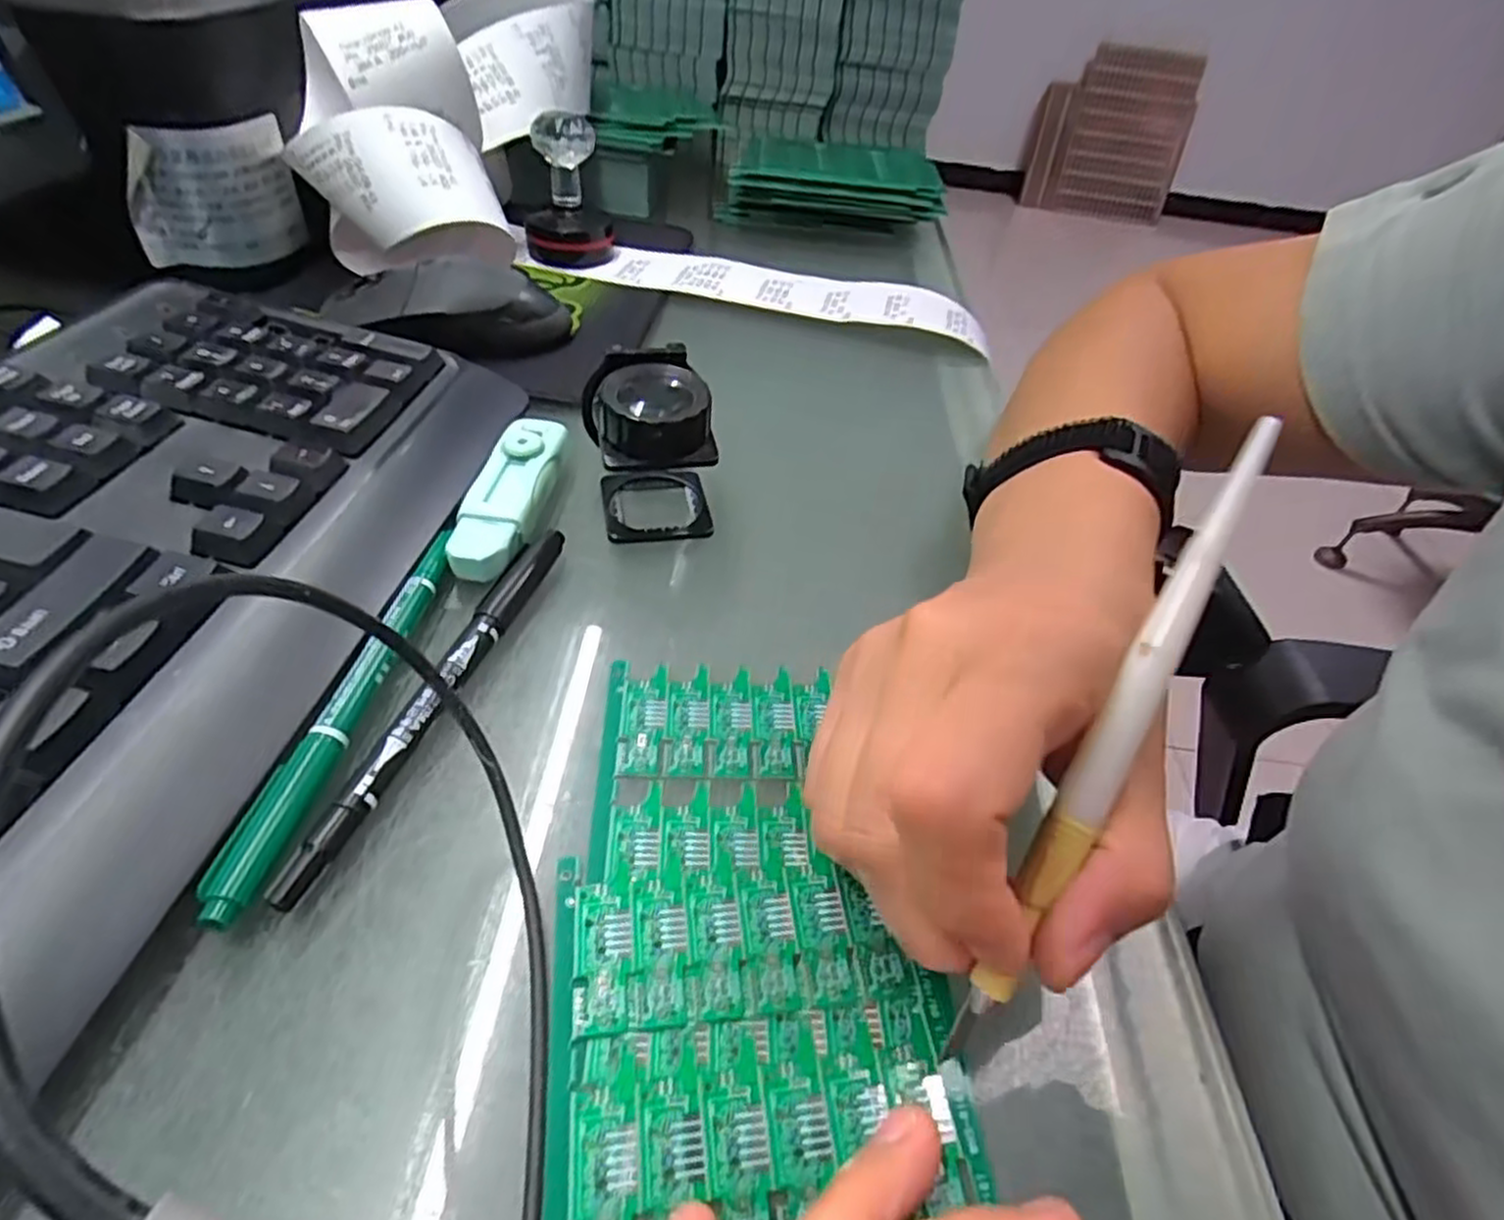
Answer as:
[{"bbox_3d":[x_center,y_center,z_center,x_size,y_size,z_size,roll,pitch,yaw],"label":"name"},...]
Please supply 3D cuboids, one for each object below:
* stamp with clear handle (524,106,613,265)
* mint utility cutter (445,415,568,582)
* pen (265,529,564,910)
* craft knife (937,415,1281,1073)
[{"bbox_3d":[-0.110,-0.252,0.446,0.051,0.075,0.044,-5,45,-13],"label":"stamp with clear handle"},{"bbox_3d":[-0.090,-0.044,0.279,0.025,0.016,0.082,5,44,-2],"label":"mint utility cutter"},{"bbox_3d":[-0.090,0.022,0.219,0.010,0.011,0.137,14,44,7],"label":"pen"},{"bbox_3d":[0.076,0.028,0.156,0.009,0.004,0.141,27,89,19],"label":"craft knife"}]

